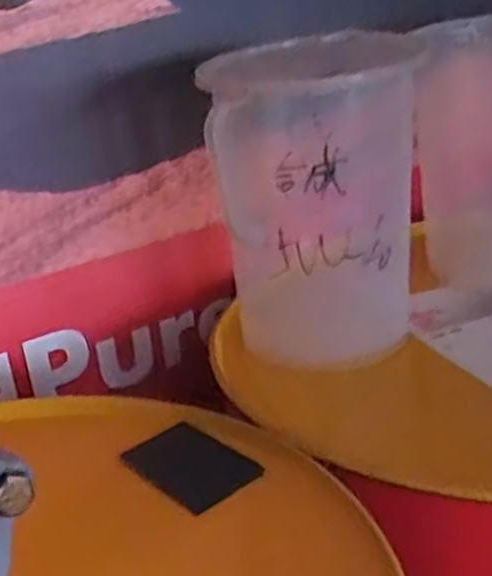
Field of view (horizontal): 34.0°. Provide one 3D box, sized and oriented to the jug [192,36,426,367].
[{"bbox_3d":[0.065,-0.073,0.721,0.177,0.267,0.142,-8,21,-1],"label":"jug"}]

